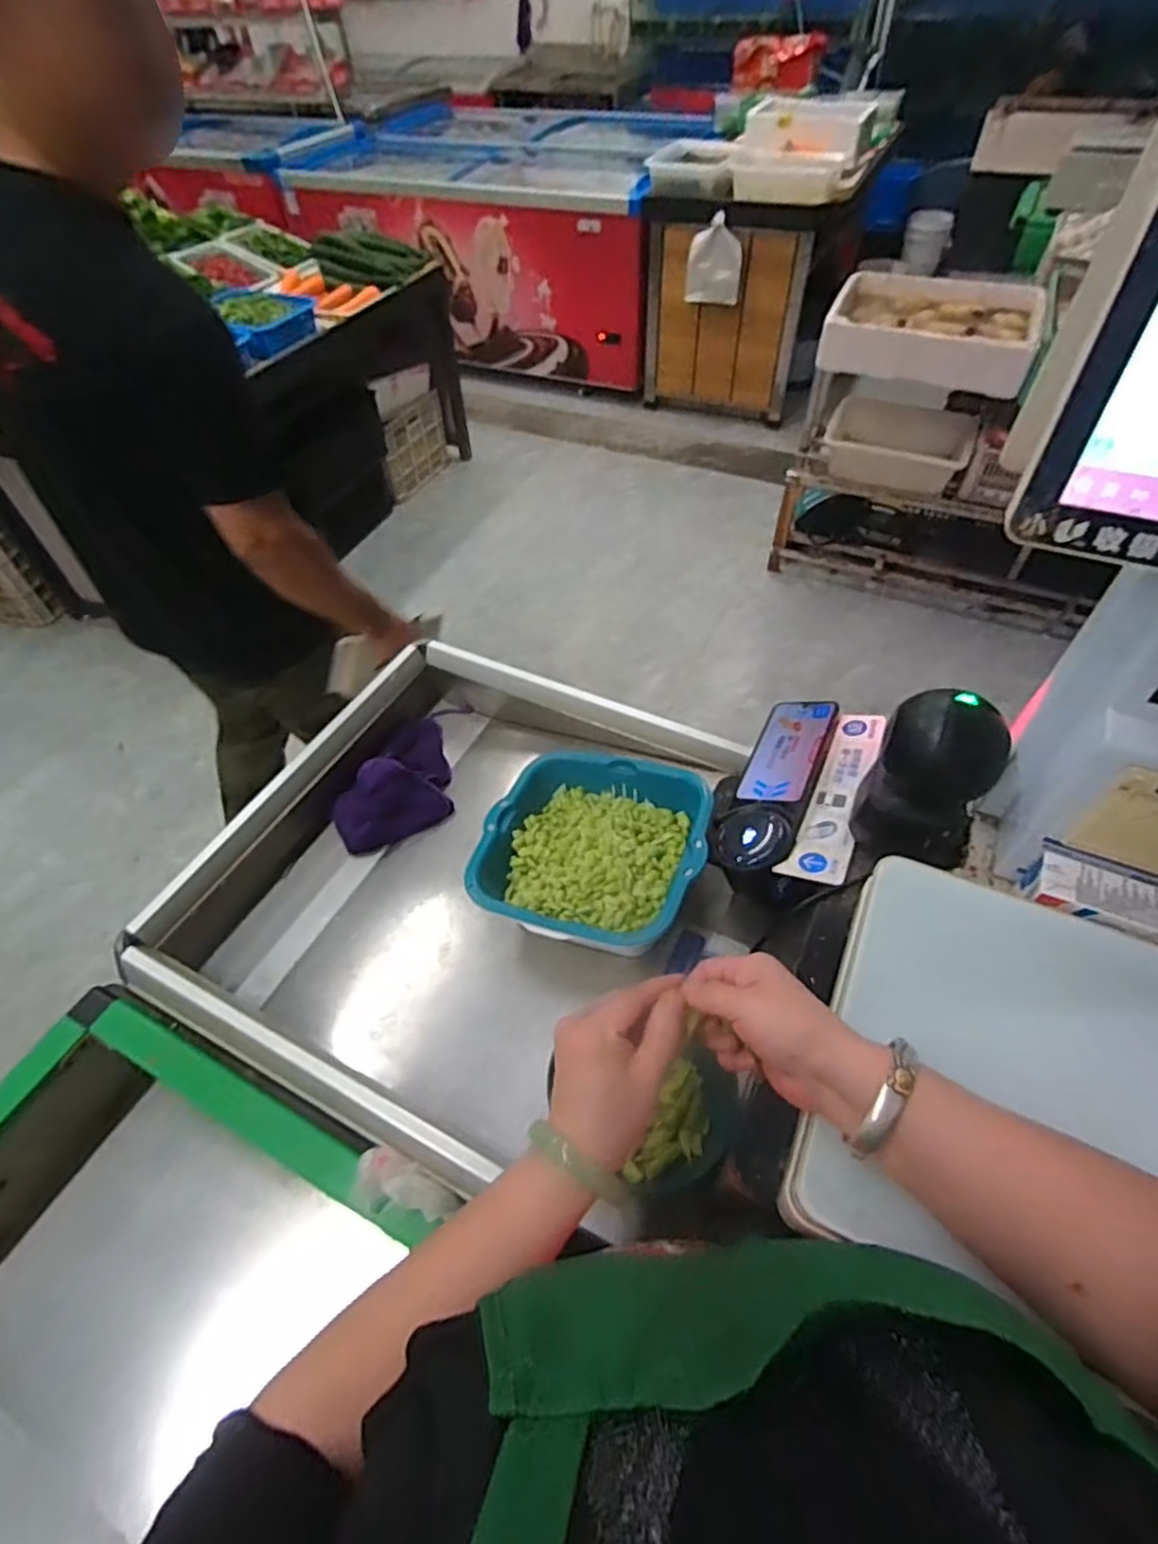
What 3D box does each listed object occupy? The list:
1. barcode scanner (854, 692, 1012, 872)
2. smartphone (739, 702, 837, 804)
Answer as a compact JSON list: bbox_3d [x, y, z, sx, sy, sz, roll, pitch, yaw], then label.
[{"bbox_3d":[0.303,0.010,0.594,0.101,0.150,0.082,26,57,21],"label":"barcode scanner"},{"bbox_3d":[0.230,-0.024,0.759,0.077,0.012,0.163,1,44,40],"label":"smartphone"}]

